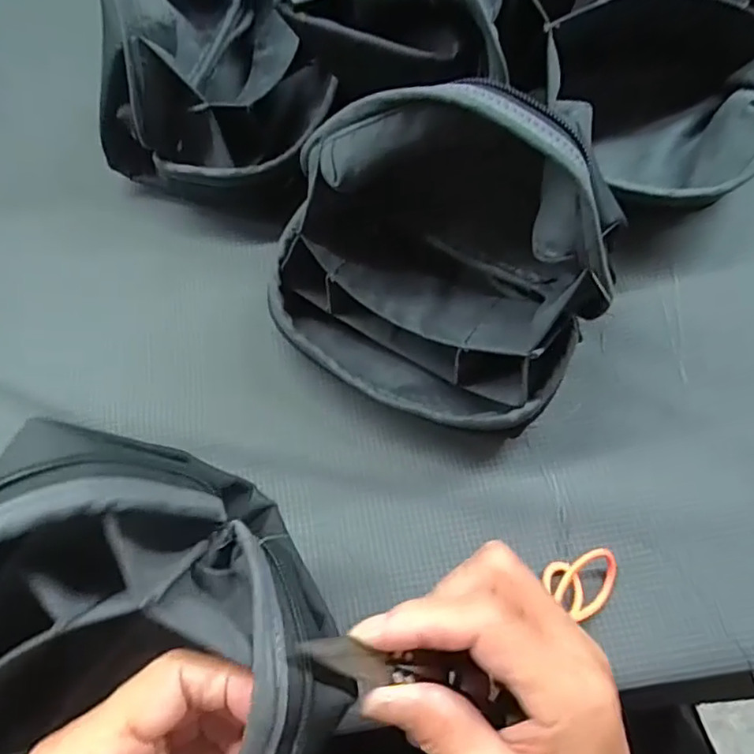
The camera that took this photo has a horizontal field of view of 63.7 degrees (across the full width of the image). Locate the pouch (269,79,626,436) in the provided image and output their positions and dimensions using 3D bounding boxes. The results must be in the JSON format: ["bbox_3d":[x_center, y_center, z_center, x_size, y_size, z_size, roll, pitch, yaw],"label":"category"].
[{"bbox_3d":[0.020,-0.049,0.296,0.161,0.146,0.104,22,71,11],"label":"pouch"}]

